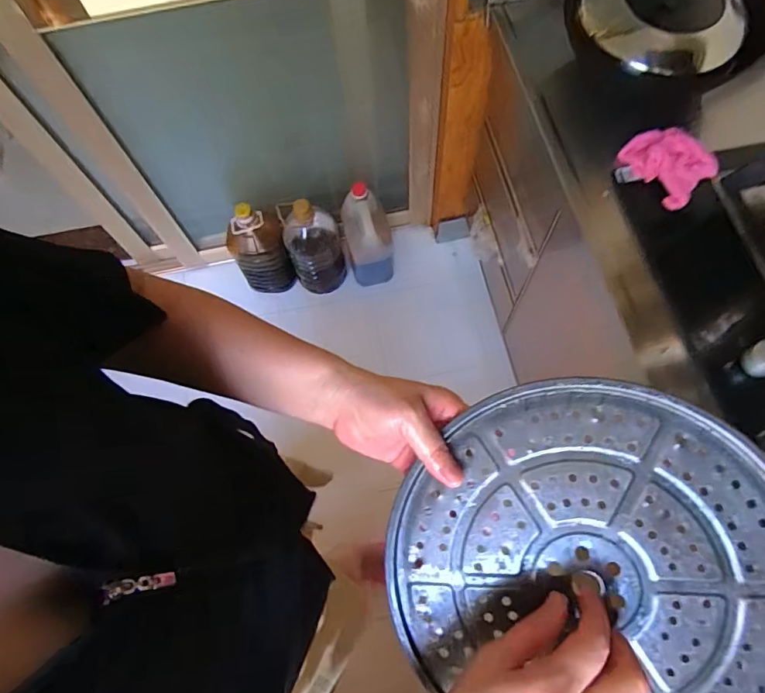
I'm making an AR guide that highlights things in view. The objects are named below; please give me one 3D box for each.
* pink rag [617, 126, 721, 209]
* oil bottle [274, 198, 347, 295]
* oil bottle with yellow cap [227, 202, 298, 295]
[{"bbox_3d":[0.433,-0.279,0.731,0.106,0.037,0.129,-38,72,-11],"label":"pink rag"},{"bbox_3d":[-0.207,-0.312,1.464,0.158,0.347,0.151,-16,69,-3],"label":"oil bottle"},{"bbox_3d":[-0.375,-0.308,1.459,0.155,0.324,0.180,-24,69,-6],"label":"oil bottle with yellow cap"}]

